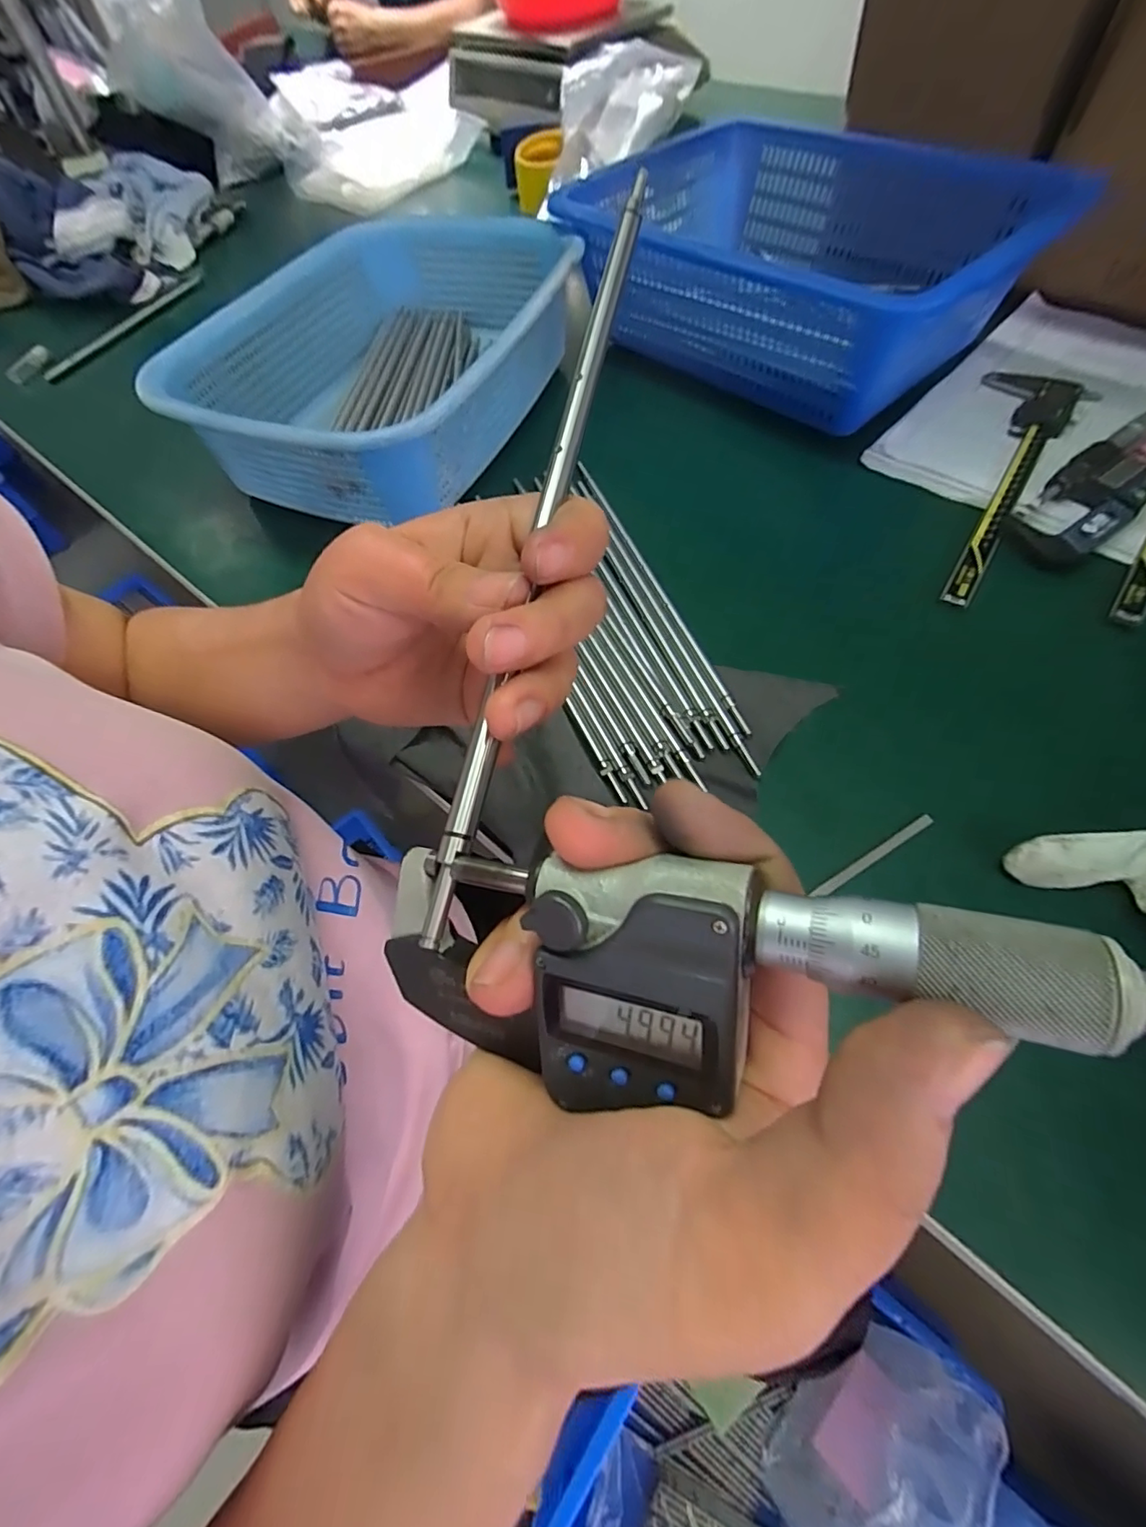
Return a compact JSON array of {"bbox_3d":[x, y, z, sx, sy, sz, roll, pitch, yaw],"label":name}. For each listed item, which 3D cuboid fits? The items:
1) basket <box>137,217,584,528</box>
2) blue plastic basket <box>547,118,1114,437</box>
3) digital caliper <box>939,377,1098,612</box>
[{"bbox_3d":[-0.150,-0.333,0.460,0.244,0.078,0.330,16,63,13],"label":"basket"},{"bbox_3d":[0.187,-0.423,0.484,0.349,0.111,0.265,38,70,22],"label":"blue plastic basket"},{"bbox_3d":[0.301,-0.216,0.407,0.077,0.019,0.269,34,68,21],"label":"digital caliper"}]

